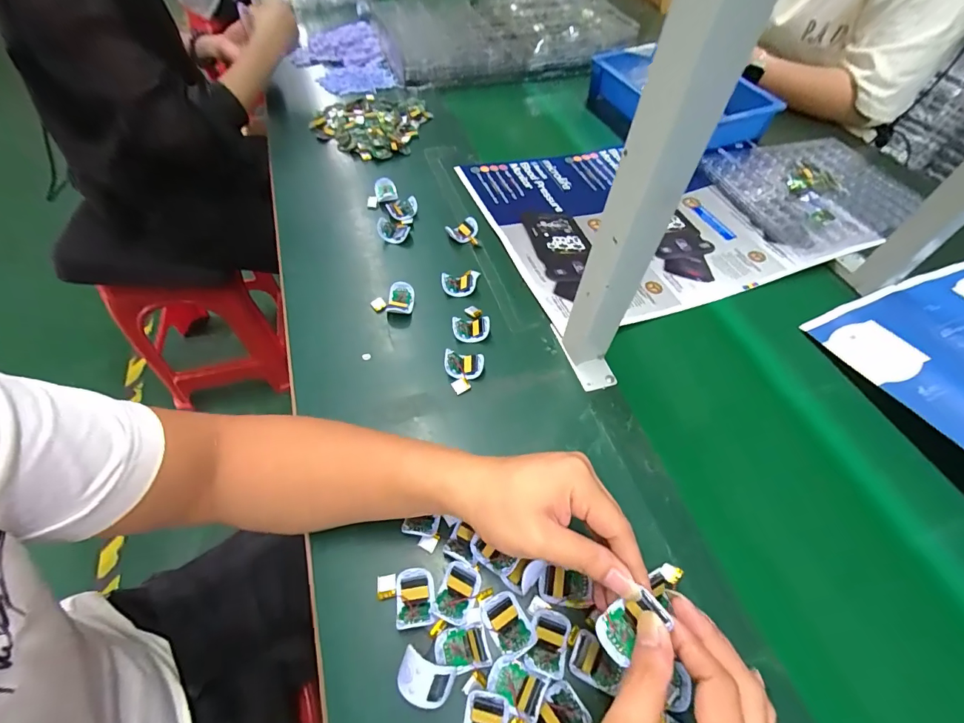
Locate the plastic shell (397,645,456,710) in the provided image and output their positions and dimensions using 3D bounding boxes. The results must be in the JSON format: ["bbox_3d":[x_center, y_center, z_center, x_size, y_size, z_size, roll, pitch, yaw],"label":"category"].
[{"bbox_3d":[-0.041,0.228,0.306,0.039,0.013,0.030,19,81,12],"label":"plastic shell"}]

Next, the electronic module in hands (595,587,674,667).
[{"bbox_3d":[0.089,0.160,0.260,0.038,0.021,0.026,-34,62,-22],"label":"electronic module in hands"}]

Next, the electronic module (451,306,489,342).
[{"bbox_3d":[-0.013,-0.048,0.504,0.042,0.016,0.049,1,55,-2],"label":"electronic module"}]

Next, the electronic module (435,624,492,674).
[{"bbox_3d":[-0.015,0.214,0.318,0.039,0.013,0.028,-7,56,-7],"label":"electronic module"}]

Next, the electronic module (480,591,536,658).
[{"bbox_3d":[0.020,0.201,0.329,0.029,0.009,0.042,-27,60,-20],"label":"electronic module"}]

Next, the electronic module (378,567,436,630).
[{"bbox_3d":[-0.060,0.188,0.338,0.044,0.015,0.041,-8,56,-8],"label":"electronic module"}]

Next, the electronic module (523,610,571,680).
[{"bbox_3d":[0.050,0.211,0.322,0.029,0.013,0.042,16,56,9],"label":"electronic module"}]

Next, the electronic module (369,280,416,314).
[{"bbox_3d":[-0.109,-0.078,0.525,0.051,0.023,0.036,4,55,0],"label":"electronic module"}]

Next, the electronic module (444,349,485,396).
[{"bbox_3d":[-0.018,0.009,0.465,0.042,0.022,0.043,-6,55,-7],"label":"electronic module"}]

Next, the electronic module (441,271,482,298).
[{"bbox_3d":[-0.027,-0.099,0.542,0.047,0.016,0.037,-3,55,-5],"label":"electronic module"}]

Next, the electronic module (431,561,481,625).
[{"bbox_3d":[-0.020,0.183,0.340,0.029,0.007,0.043,21,57,12],"label":"electronic module"}]

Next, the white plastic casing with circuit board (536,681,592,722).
[{"bbox_3d":[0.052,0.249,0.298,0.039,0.007,0.031,-29,60,-20],"label":"white plastic casing with circuit board"}]

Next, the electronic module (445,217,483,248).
[{"bbox_3d":[-0.027,-0.178,0.598,0.045,0.024,0.044,-3,55,-5],"label":"electronic module"}]

